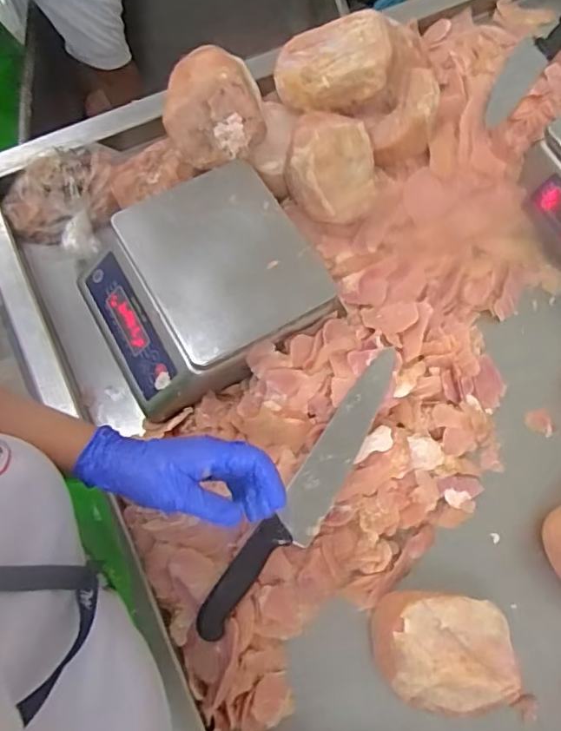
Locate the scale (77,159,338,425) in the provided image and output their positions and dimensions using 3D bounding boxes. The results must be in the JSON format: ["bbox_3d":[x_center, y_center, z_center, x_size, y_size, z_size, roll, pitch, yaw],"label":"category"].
[{"bbox_3d":[-0.097,-0.096,0.683,0.255,0.086,0.226,-28,72,-10],"label":"scale"}]

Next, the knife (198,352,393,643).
[{"bbox_3d":[0.035,0.132,0.617,0.049,0.017,0.352,34,73,11],"label":"knife"}]

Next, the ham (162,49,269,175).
[{"bbox_3d":[-0.084,-0.314,0.691,0.116,0.096,0.106,0,70,0],"label":"ham"}]

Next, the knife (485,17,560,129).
[{"bbox_3d":[0.365,-0.443,0.843,0.050,0.022,0.336,33,58,11],"label":"knife"}]

